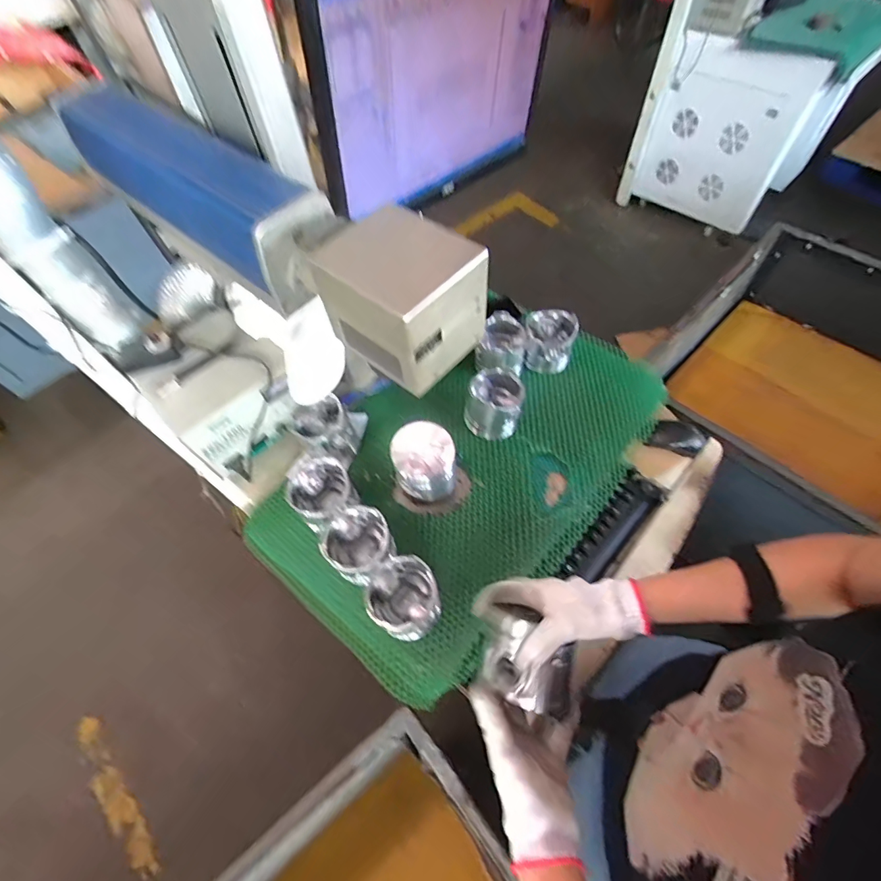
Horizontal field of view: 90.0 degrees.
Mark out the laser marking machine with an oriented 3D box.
[{"bbox_3d":[-0.214,-0.248,0.478,0.587,0.098,0.096,36,66,22],"label":"laser marking machine"}]

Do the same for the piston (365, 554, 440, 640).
[{"bbox_3d":[-0.049,0.214,0.591,0.086,0.099,0.084,-1,58,2],"label":"piston"}]

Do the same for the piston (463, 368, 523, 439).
[{"bbox_3d":[0.090,-0.064,0.747,0.089,0.075,0.094,-1,58,2],"label":"piston"}]

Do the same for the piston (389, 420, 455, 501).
[{"bbox_3d":[-0.023,0.037,0.664,0.087,0.121,0.080,-1,58,2],"label":"piston"}]

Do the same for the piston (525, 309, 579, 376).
[{"bbox_3d":[0.203,-0.183,0.826,0.091,0.085,0.081,7,59,7],"label":"piston"}]

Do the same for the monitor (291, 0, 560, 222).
[{"bbox_3d":[0.013,-0.505,0.623,0.438,0.289,0.042,-41,65,-20],"label":"monitor"}]

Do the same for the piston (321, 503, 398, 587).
[{"bbox_3d":[-0.112,0.150,0.624,0.090,0.070,0.090,23,62,16],"label":"piston"}]

